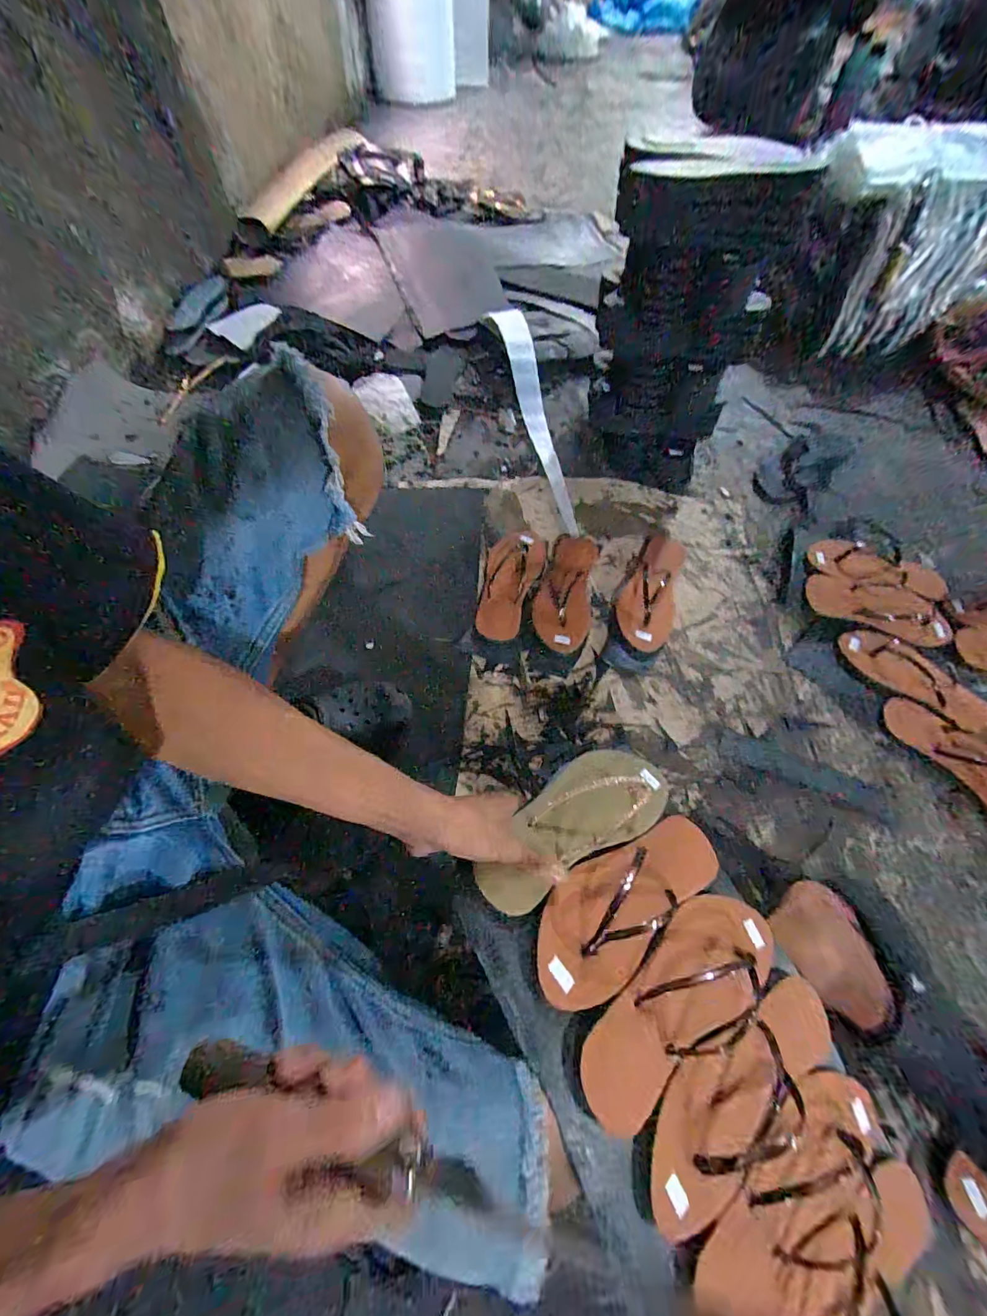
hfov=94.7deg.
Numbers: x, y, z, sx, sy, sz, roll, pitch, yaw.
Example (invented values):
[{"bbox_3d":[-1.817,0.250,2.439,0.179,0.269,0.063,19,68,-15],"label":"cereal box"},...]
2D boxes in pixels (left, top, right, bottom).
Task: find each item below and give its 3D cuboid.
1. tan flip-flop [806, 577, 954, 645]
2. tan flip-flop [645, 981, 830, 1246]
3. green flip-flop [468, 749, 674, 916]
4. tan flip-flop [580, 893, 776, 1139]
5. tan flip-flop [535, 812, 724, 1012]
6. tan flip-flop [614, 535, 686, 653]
[{"bbox_3d":[0.631,-0.077,0.741,0.212,0.045,0.081,26,65,13],"label":"tan flip-flop"},{"bbox_3d":[0.221,0.359,0.389,0.240,0.050,0.088,-16,61,-30],"label":"tan flip-flop"},{"bbox_3d":[0.089,0.154,0.454,0.249,0.047,0.095,-24,63,-31],"label":"green flip-flop"},{"bbox_3d":[0.171,0.295,0.404,0.238,0.051,0.092,-22,69,-26],"label":"tan flip-flop"},{"bbox_3d":[0.138,0.223,0.433,0.235,0.043,0.092,-19,61,-33],"label":"tan flip-flop"},{"bbox_3d":[0.266,-0.123,0.764,0.089,0.023,0.242,17,63,9],"label":"tan flip-flop"}]

